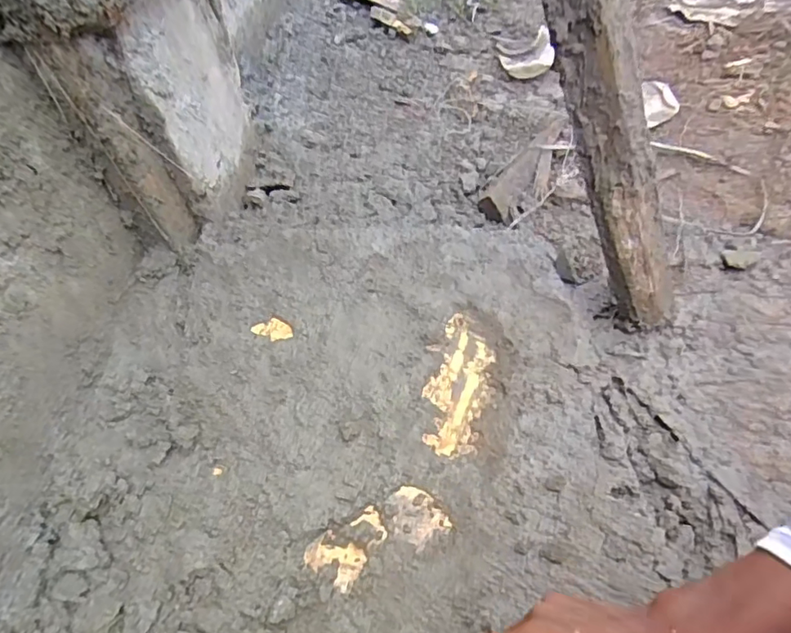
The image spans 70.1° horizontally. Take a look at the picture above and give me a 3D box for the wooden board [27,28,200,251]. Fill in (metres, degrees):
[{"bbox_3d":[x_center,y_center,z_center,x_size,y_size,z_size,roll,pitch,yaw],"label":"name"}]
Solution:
[{"bbox_3d":[-0.277,-0.180,0.598,0.021,0.264,0.073,6,55,15],"label":"wooden board"}]

